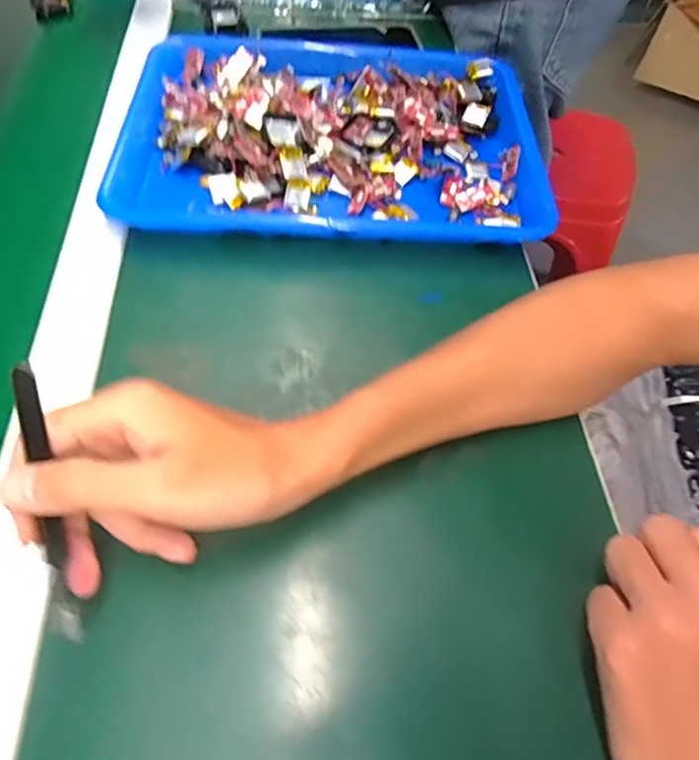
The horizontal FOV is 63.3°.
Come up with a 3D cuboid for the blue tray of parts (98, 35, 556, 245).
[{"bbox_3d":[-0.015,-0.202,0.468,0.323,0.035,0.234,2,56,-1],"label":"blue tray of parts"}]

